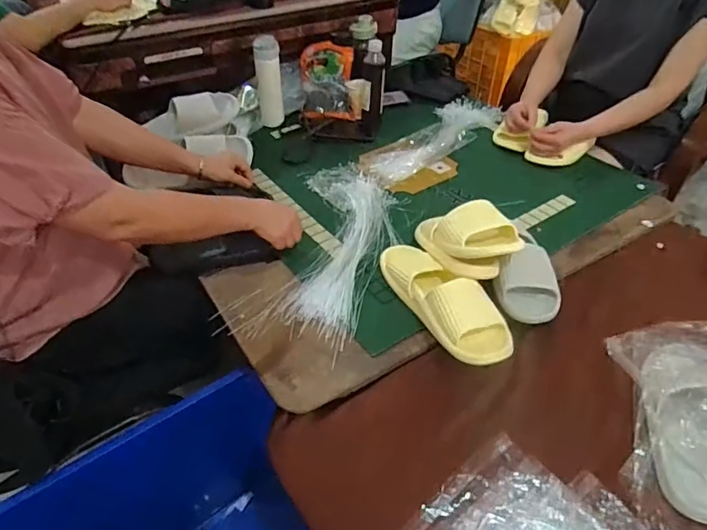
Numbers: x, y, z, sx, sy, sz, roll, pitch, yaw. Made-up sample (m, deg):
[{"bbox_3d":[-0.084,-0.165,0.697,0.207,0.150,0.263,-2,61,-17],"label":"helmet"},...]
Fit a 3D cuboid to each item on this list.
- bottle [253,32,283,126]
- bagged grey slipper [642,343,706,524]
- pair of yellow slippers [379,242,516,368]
[{"bbox_3d":[-0.228,-0.489,1.299,0.065,0.230,0.053,1,43,0],"label":"bottle"},{"bbox_3d":[0.451,0.208,0.629,0.091,0.058,0.226,9,60,8],"label":"bagged grey slipper"},{"bbox_3d":[0.134,0.041,0.773,0.092,0.102,0.300,-17,46,-19],"label":"pair of yellow slippers"}]

